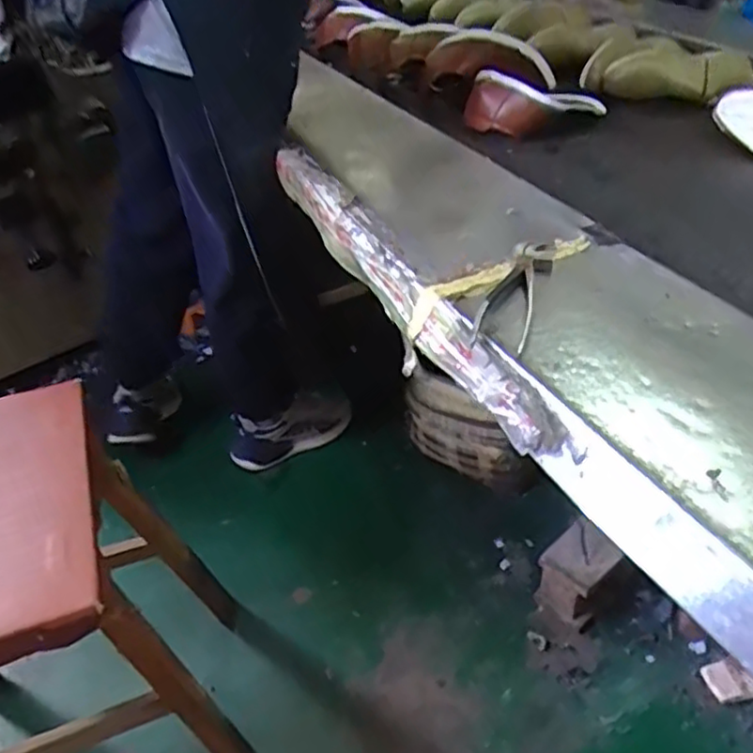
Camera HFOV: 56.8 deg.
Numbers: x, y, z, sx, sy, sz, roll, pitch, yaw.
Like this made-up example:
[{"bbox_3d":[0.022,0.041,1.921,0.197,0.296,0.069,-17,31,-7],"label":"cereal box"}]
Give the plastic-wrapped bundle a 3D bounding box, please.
[{"bbox_3d":[0.002,-0.127,0.798,0.050,0.076,0.670,-17,41,-17],"label":"plastic-wrapped bundle"}]

